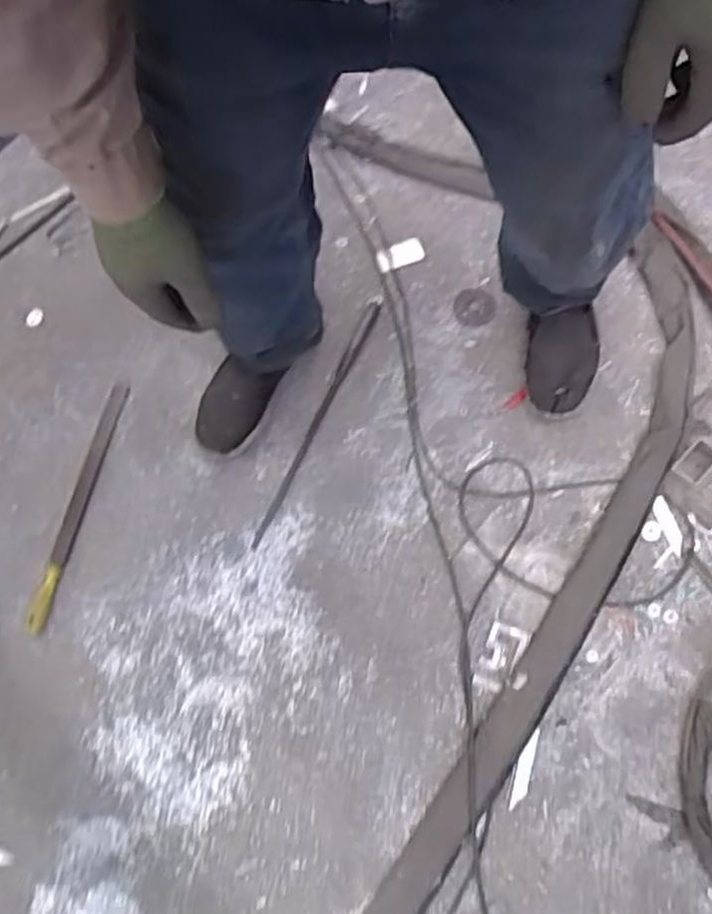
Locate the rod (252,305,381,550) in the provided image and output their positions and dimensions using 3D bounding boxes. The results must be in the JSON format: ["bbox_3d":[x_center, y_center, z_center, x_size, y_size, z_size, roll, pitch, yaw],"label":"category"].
[{"bbox_3d":[-0.057,-0.052,1.168,0.015,0.019,0.415,24,79,12],"label":"rod"}]

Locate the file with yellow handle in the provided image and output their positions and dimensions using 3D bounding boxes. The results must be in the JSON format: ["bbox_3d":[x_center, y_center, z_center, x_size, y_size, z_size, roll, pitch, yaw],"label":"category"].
[{"bbox_3d":[-0.423,0.073,1.167,0.030,0.011,0.390,13,77,9],"label":"file with yellow handle"}]

